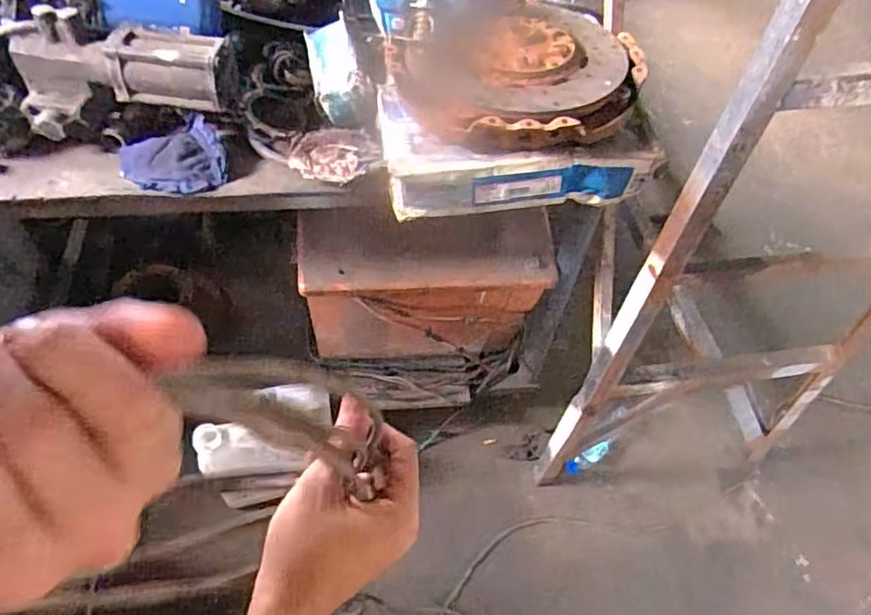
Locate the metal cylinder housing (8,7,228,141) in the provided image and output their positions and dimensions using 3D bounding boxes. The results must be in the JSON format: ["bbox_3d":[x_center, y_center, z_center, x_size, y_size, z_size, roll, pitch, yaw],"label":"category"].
[{"bbox_3d":[-0.450,-0.333,0.877,0.301,0.116,0.097,0,53,-6],"label":"metal cylinder housing"}]

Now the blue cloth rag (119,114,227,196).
[{"bbox_3d":[-0.385,-0.217,0.894,0.142,0.039,0.132,-14,55,-16],"label":"blue cloth rag"}]

